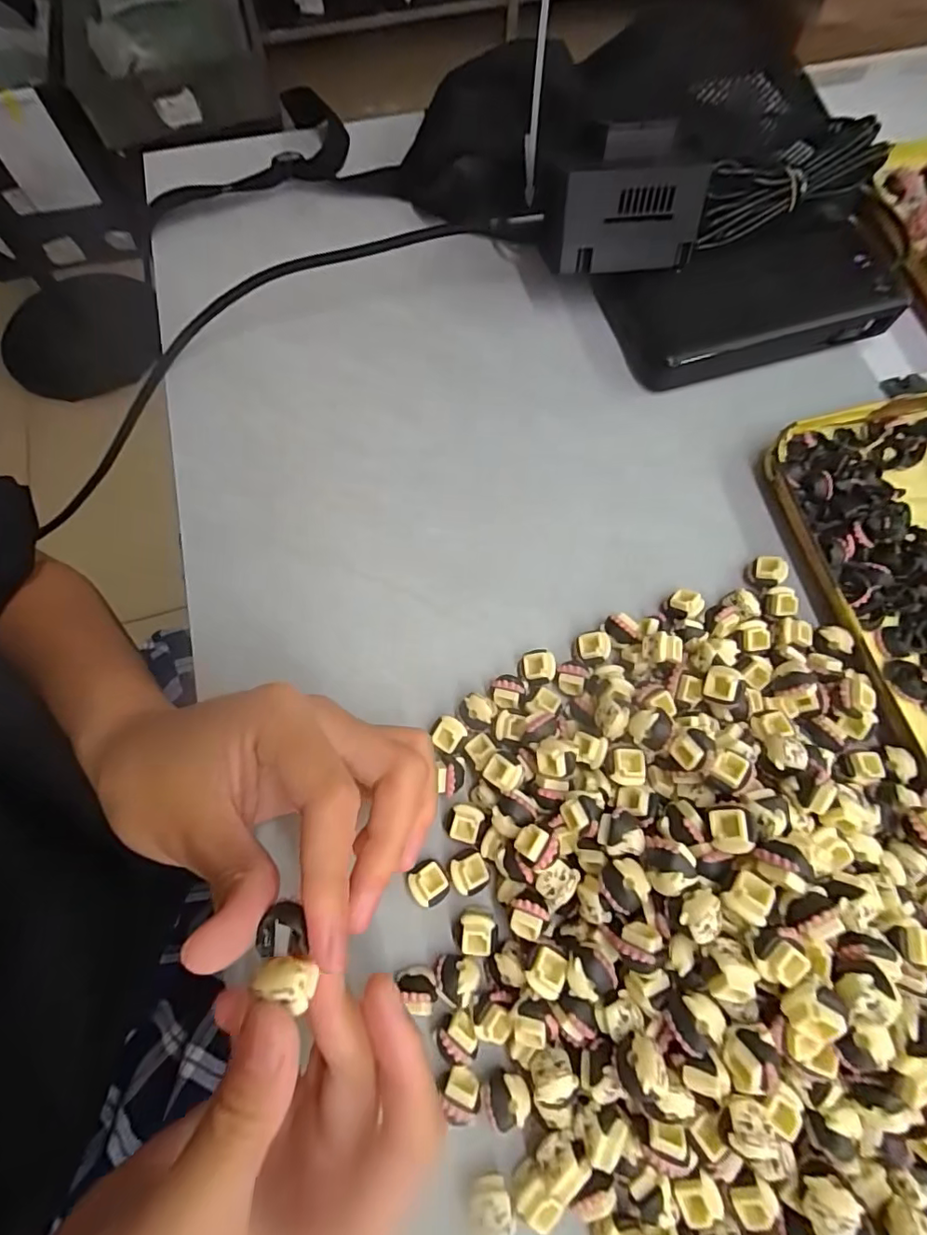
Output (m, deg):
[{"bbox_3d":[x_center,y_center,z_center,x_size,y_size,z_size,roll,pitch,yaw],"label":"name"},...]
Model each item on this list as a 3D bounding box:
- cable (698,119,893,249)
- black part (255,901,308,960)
[{"bbox_3d":[0.186,-0.250,0.301,0.112,0.031,0.022,-23,72,-8],"label":"cable"},{"bbox_3d":[-0.049,0.085,0.141,0.013,0.004,0.013,-3,69,0],"label":"black part"}]

